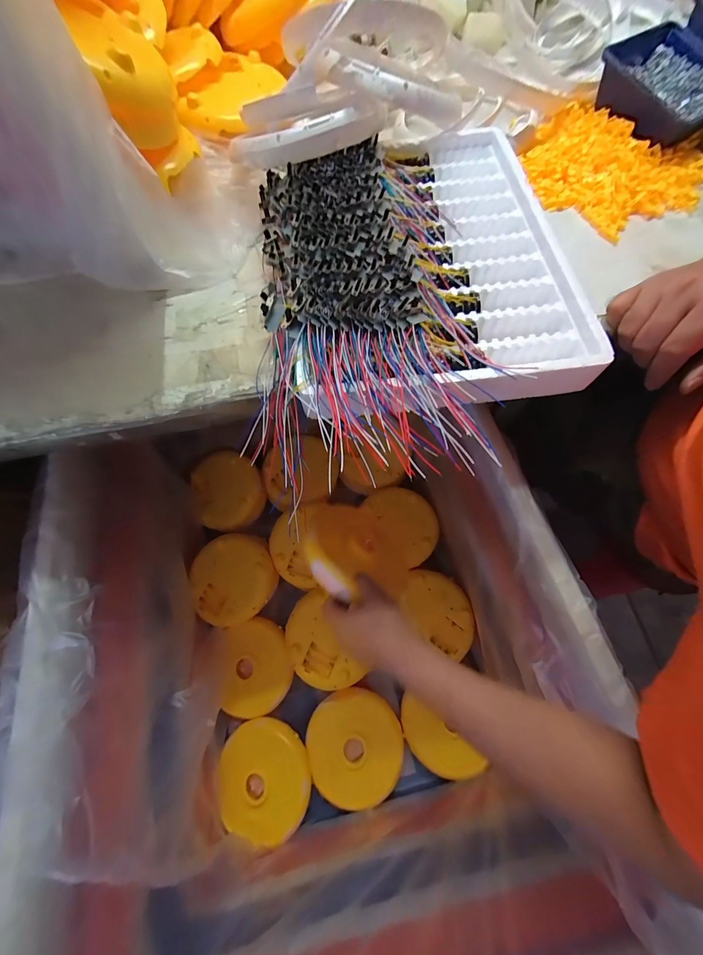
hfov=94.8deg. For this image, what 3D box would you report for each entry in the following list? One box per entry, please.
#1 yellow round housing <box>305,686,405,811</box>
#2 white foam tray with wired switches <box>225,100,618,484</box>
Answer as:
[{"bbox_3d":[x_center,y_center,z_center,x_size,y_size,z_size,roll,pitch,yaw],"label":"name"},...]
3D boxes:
[{"bbox_3d":[0.009,0.512,0.616,0.181,0.025,0.181,6,64,-12],"label":"yellow round housing"},{"bbox_3d":[0.057,-0.195,0.291,0.268,0.052,0.392,-11,69,-2],"label":"white foam tray with wired switches"}]

